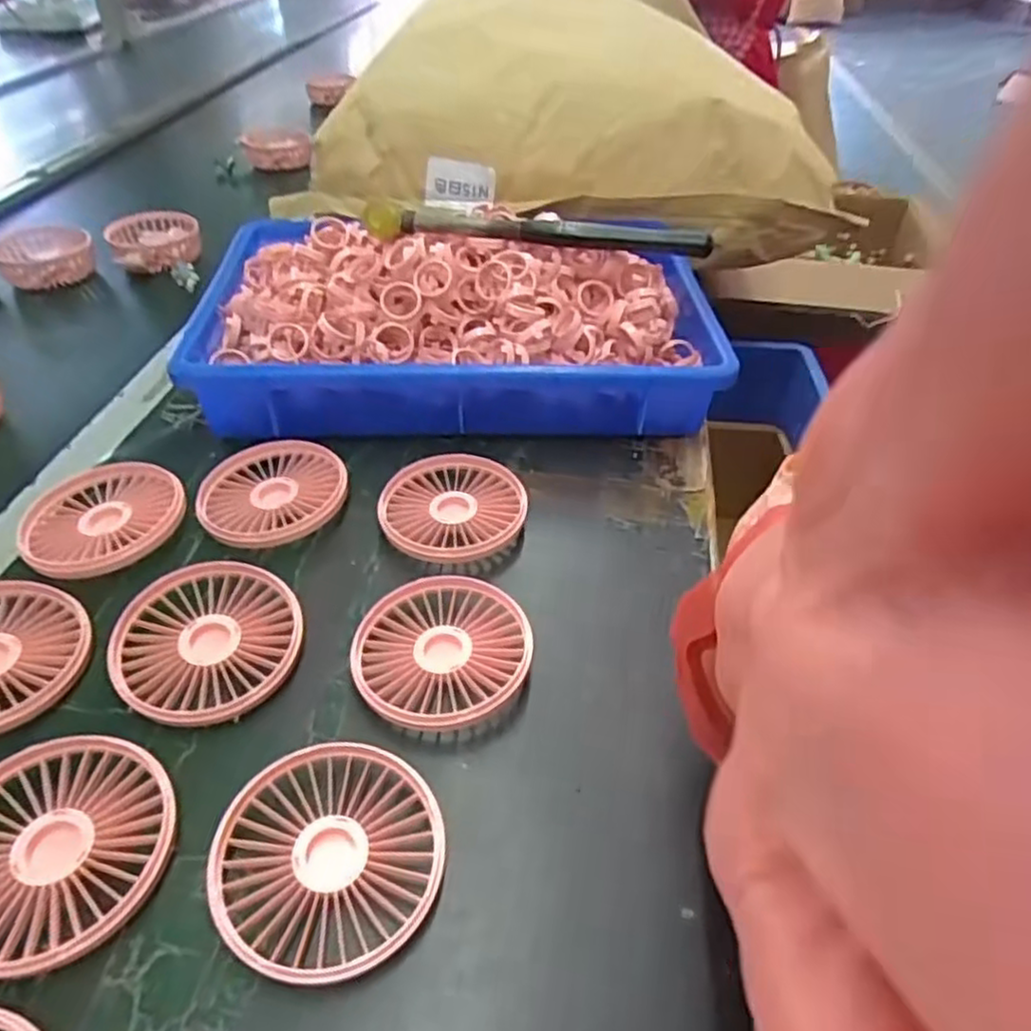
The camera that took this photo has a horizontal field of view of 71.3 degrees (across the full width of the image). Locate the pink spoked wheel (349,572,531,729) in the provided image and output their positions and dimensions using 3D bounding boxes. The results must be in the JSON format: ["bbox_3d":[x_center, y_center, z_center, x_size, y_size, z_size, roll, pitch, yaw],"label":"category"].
[{"bbox_3d":[-0.037,0.068,0.360,0.085,0.016,0.086,2,43,-2],"label":"pink spoked wheel"}]

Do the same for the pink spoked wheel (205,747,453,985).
[{"bbox_3d":[-0.074,0.135,0.287,0.088,0.015,0.085,2,43,-2],"label":"pink spoked wheel"}]

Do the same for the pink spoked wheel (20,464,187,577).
[{"bbox_3d":[-0.238,0.001,0.418,0.086,0.011,0.084,2,43,-2],"label":"pink spoked wheel"}]

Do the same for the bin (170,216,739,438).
[{"bbox_3d":[-0.041,-0.150,0.531,0.364,0.096,0.206,1,44,-4],"label":"bin"}]

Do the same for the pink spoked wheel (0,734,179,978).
[{"bbox_3d":[-0.184,0.130,0.283,0.086,0.007,0.085,7,43,3],"label":"pink spoked wheel"}]

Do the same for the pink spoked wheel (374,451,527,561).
[{"bbox_3d":[-0.038,-0.004,0.437,0.086,0.016,0.085,2,43,-2],"label":"pink spoked wheel"}]

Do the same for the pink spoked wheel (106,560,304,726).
[{"bbox_3d":[-0.153,0.061,0.356,0.085,0.015,0.085,2,43,-2],"label":"pink spoked wheel"}]

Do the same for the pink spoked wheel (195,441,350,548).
[{"bbox_3d":[-0.148,-0.013,0.440,0.086,0.018,0.084,2,43,-2],"label":"pink spoked wheel"}]

